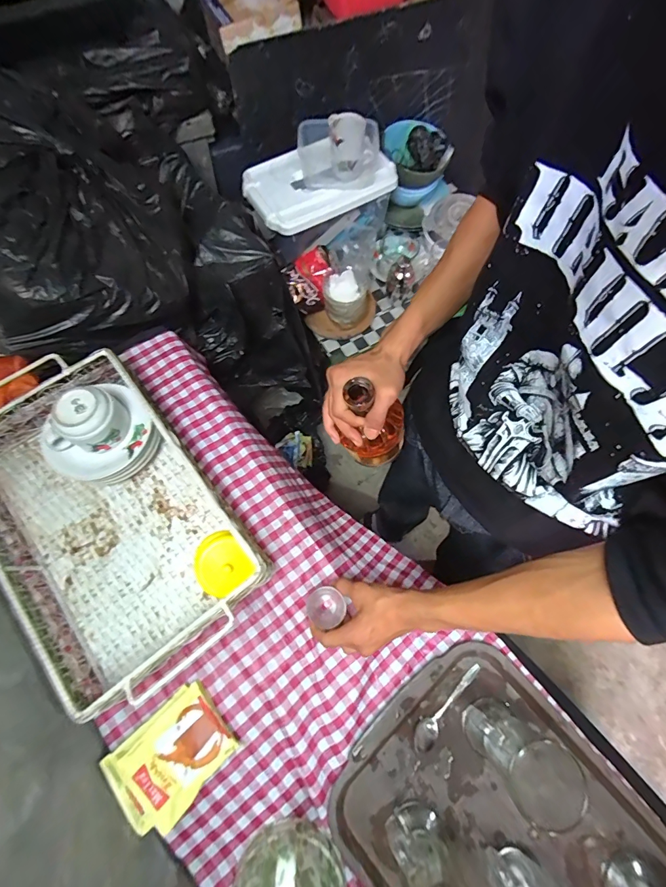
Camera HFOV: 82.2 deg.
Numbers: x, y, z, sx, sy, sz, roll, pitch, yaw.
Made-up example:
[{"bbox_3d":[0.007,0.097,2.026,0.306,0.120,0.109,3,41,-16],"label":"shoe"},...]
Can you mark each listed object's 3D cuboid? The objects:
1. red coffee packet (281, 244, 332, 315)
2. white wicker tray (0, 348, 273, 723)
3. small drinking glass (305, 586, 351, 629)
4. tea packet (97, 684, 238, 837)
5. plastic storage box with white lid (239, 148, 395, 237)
[{"bbox_3d":[-0.050,-0.443,1.034,0.158,0.029,0.134,-42,115,-17],"label":"red coffee packet"},{"bbox_3d":[-0.306,0.096,0.517,0.260,0.089,0.438,-38,75,-14],"label":"white wicker tray"},{"bbox_3d":[-0.008,0.210,0.502,0.047,0.047,0.048,42,74,13],"label":"small drinking glass"},{"bbox_3d":[-0.191,0.371,0.453,0.131,0.028,0.099,-41,75,-15],"label":"tea packet"},{"bbox_3d":[-0.035,-0.700,1.010,0.385,0.064,0.220,-28,73,-11],"label":"plastic storage box with white lid"}]

